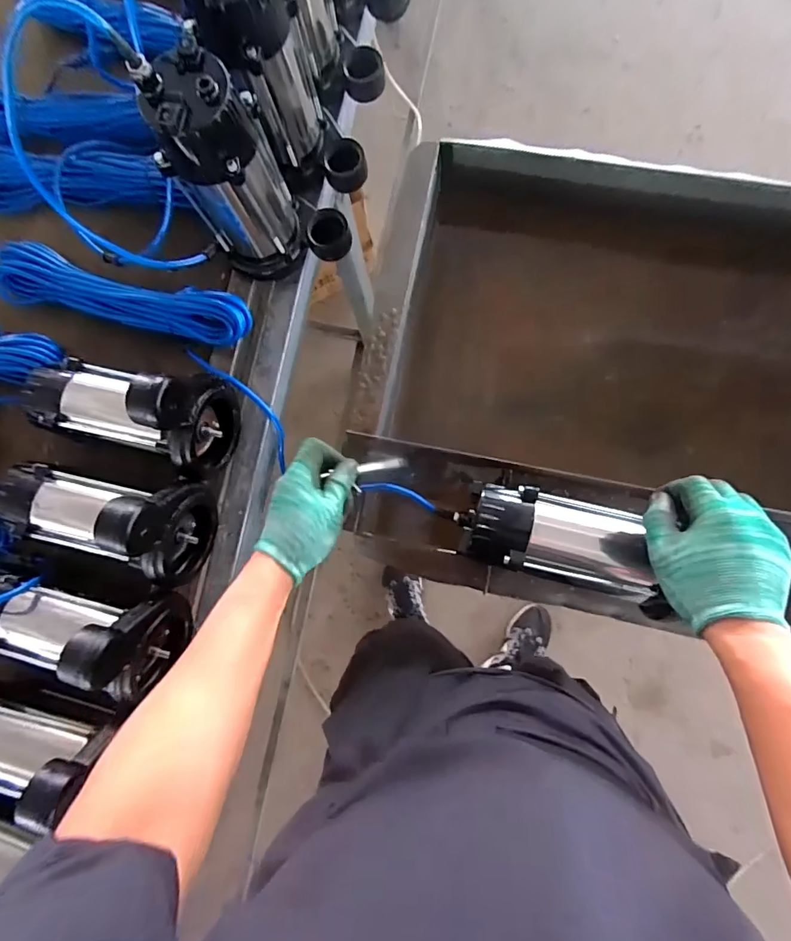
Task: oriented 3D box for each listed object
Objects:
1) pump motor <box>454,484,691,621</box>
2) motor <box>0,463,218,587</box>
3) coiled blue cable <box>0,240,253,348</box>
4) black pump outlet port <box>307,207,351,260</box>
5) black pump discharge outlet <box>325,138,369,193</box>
[{"bbox_3d":[0.191,0.077,0.515,0.232,0.096,0.092,19,85,7],"label":"pump motor"},{"bbox_3d":[-0.347,0.044,0.536,0.232,0.156,0.116,15,84,6],"label":"motor"},{"bbox_3d":[-0.368,-0.232,0.635,0.376,0.041,0.084,14,84,6],"label":"coiled blue cable"},{"bbox_3d":[-0.087,-0.308,0.623,0.057,0.036,0.053,-1,83,4],"label":"black pump outlet port"},{"bbox_3d":[-0.065,-0.402,0.631,0.055,0.035,0.050,-1,83,4],"label":"black pump discharge outlet"}]

